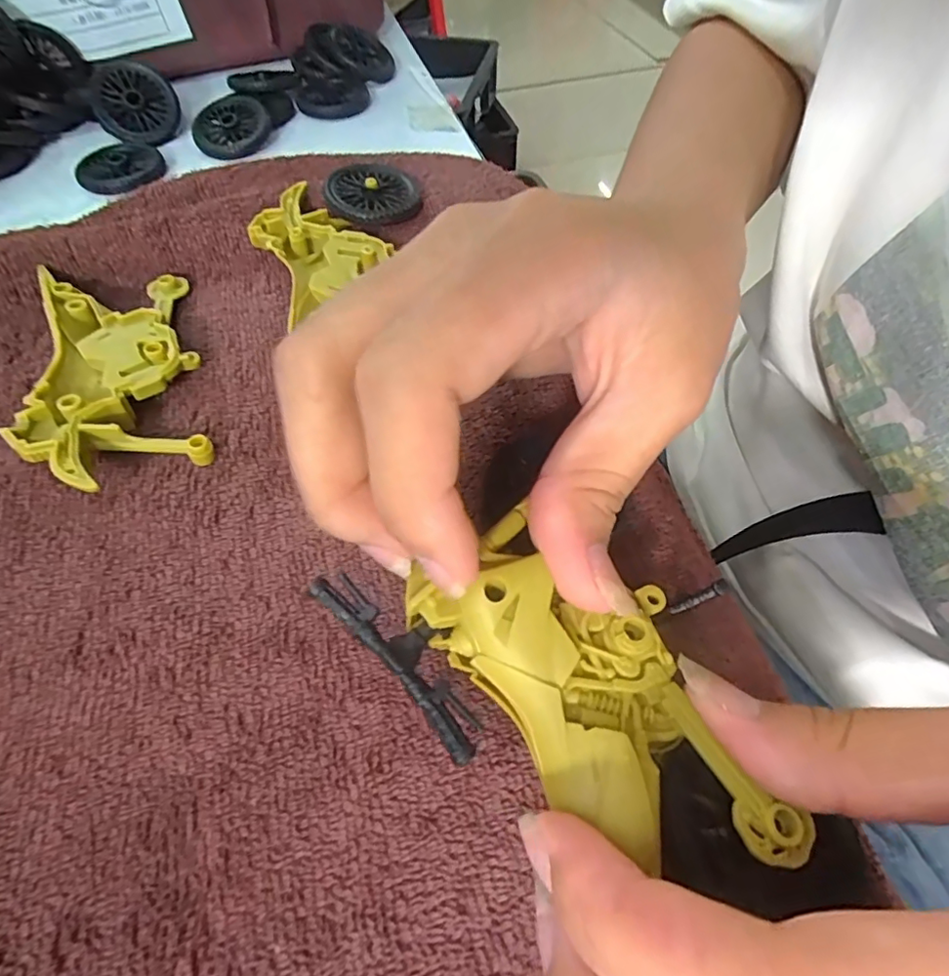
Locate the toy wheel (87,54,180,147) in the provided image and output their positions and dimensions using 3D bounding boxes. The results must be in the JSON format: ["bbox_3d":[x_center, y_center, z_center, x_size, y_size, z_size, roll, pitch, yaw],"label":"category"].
[{"bbox_3d":[-0.170,-0.193,0.281,0.040,0.013,0.040,-1,94,-19],"label":"toy wheel"}]

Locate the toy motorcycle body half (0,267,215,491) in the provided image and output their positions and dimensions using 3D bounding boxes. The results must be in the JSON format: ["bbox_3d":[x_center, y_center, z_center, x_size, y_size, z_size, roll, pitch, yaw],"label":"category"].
[{"bbox_3d":[-0.117,-0.038,0.181,0.048,0.014,0.096,-17,57,-11],"label":"toy motorcycle body half"}]

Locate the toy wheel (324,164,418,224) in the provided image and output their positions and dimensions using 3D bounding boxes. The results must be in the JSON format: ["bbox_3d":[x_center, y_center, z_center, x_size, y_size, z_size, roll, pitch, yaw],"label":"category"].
[{"bbox_3d":[-0.042,-0.122,0.228,0.036,0.008,0.036,0,55,1],"label":"toy wheel"}]

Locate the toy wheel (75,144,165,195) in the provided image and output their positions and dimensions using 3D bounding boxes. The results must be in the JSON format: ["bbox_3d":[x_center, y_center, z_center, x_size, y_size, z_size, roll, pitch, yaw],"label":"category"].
[{"bbox_3d":[-0.168,-0.151,0.263,0.038,0.005,0.038,0,55,1],"label":"toy wheel"}]

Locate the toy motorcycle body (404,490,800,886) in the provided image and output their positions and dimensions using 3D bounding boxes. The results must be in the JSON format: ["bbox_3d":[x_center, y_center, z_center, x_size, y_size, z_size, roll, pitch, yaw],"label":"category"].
[{"bbox_3d":[0.027,0.039,0.112,0.042,0.013,0.080,-36,63,-20],"label":"toy motorcycle body"}]

